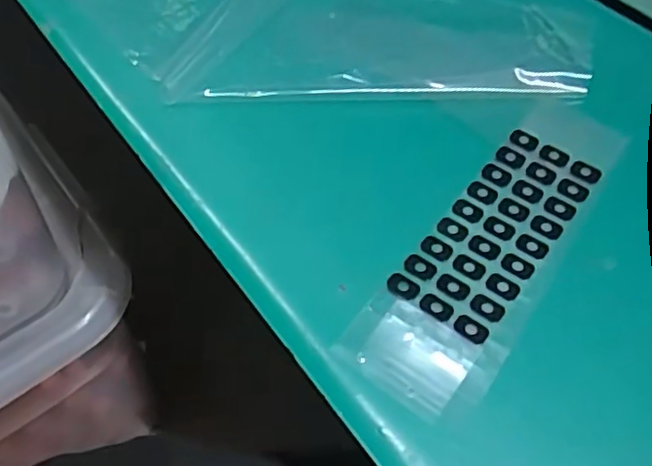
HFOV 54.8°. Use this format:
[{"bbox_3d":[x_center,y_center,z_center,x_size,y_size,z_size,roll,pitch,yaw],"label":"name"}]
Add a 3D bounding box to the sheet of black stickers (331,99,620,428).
[{"bbox_3d":[0.064,0.000,0.233,0.045,0.009,0.151,29,59,21],"label":"sheet of black stickers"}]

